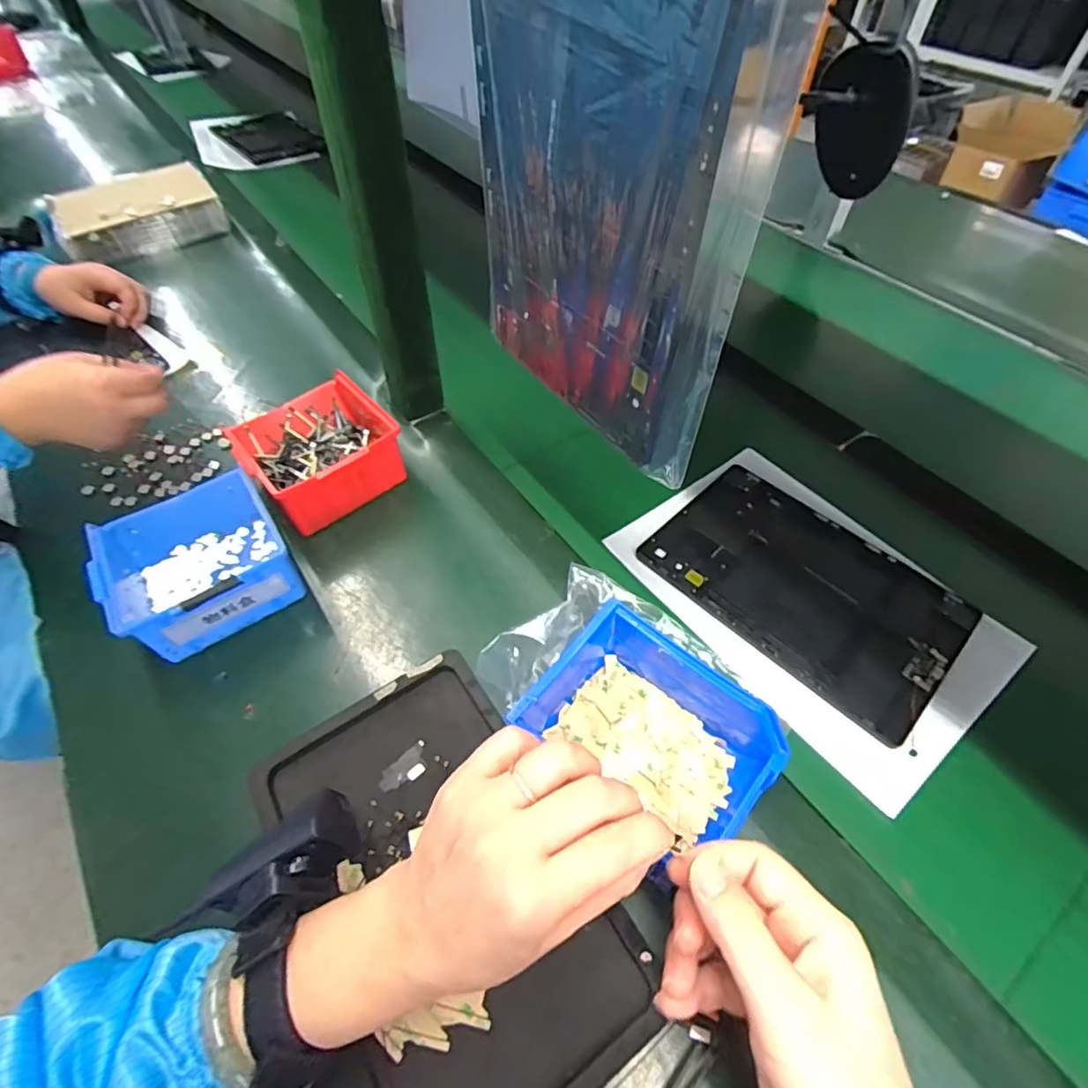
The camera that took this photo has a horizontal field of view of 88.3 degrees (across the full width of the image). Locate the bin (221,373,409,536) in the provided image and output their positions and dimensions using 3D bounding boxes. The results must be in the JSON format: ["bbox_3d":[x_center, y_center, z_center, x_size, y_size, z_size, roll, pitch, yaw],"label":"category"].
[{"bbox_3d":[-0.216,-0.093,0.533,0.127,0.073,0.166,-27,57,-21],"label":"bin"}]

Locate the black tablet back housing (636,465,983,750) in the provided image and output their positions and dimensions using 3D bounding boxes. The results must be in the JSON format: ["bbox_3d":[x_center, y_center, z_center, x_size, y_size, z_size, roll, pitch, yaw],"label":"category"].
[{"bbox_3d":[0.216,0.032,0.467,0.232,0.011,0.162,37,59,25],"label":"black tablet back housing"}]

